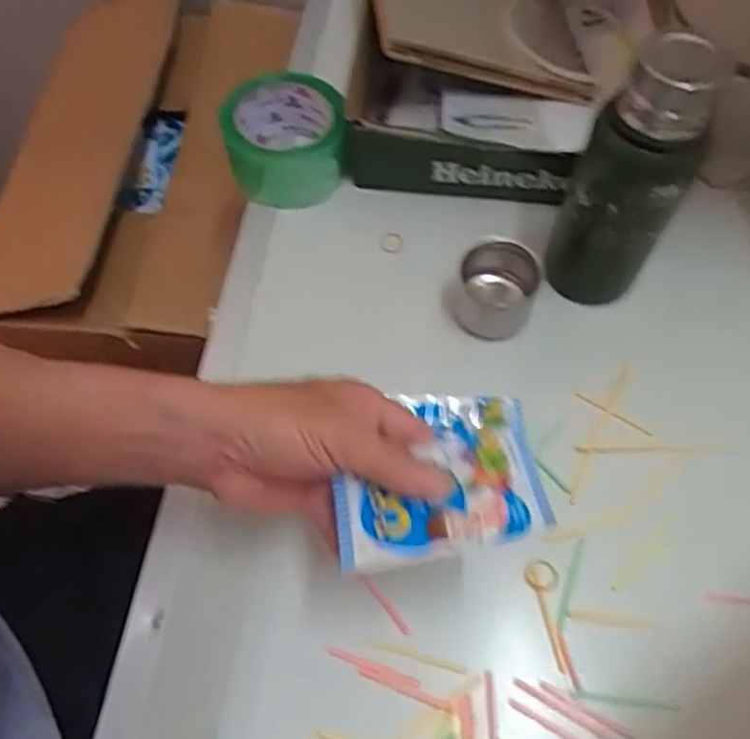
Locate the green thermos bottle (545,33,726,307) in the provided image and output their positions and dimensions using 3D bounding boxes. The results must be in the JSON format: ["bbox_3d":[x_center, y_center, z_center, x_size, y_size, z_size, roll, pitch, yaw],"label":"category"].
[{"bbox_3d":[0.173,-0.129,0.464,0.073,0.191,0.085,20,63,11],"label":"green thermos bottle"}]

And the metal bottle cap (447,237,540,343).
[{"bbox_3d":[0.088,-0.057,0.498,0.061,0.047,0.063,0,61,1],"label":"metal bottle cap"}]

